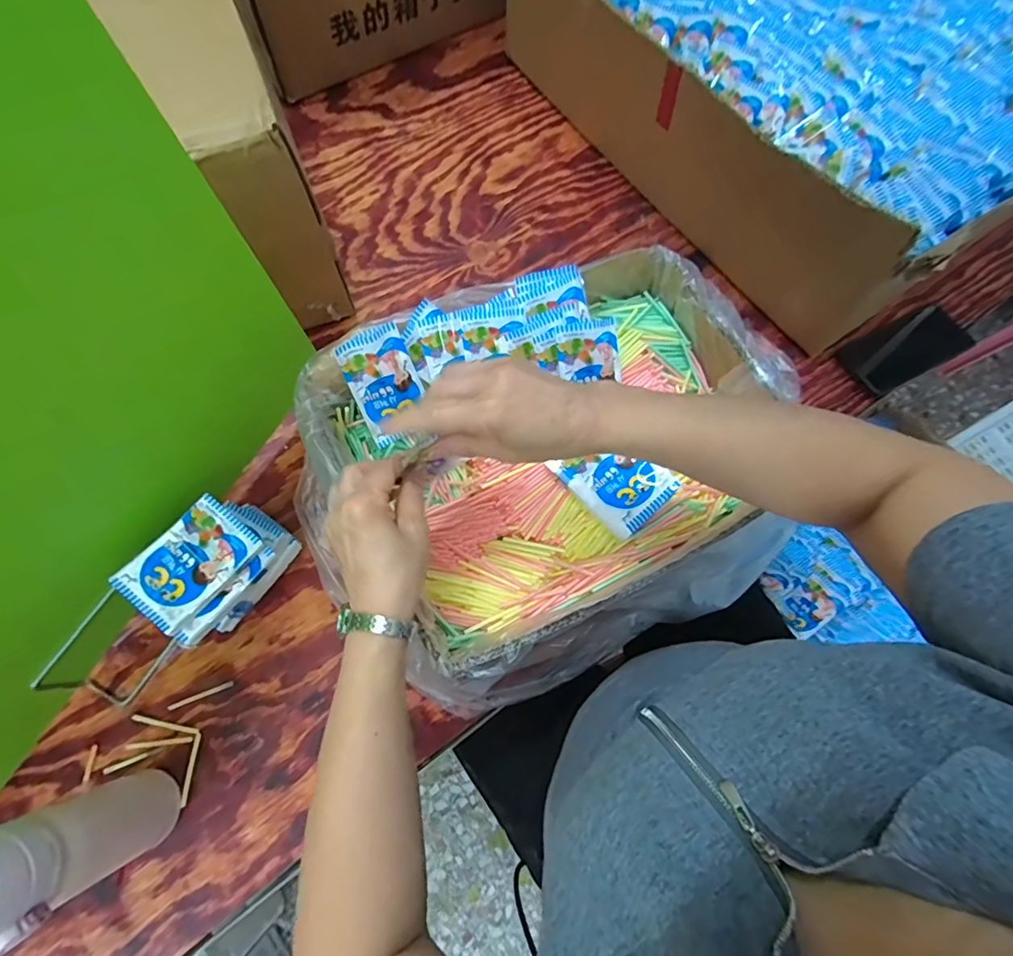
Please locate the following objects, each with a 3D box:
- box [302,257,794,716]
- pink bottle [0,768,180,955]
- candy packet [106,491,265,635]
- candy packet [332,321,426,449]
[{"bbox_3d":[0.063,-0.012,0.507,0.413,0.146,0.348,-23,74,-9],"label":"box"},{"bbox_3d":[-0.353,0.279,0.392,0.105,0.199,0.071,0,71,-2],"label":"pink bottle"},{"bbox_3d":[-0.281,0.074,0.457,0.069,0.023,0.102,39,75,11],"label":"candy packet"},{"bbox_3d":[-0.111,-0.085,0.481,0.062,0.103,0.011,-28,35,-13],"label":"candy packet"}]

